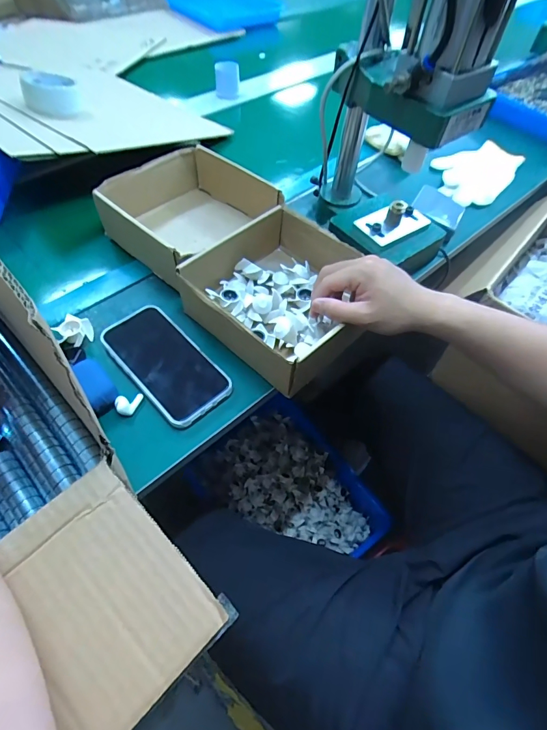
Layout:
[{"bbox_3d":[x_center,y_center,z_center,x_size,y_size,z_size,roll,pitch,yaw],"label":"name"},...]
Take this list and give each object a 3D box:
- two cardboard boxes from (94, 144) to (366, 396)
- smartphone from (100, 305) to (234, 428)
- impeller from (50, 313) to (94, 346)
[{"bbox_3d":[-0.059,-0.170,0.556,0.219,0.080,0.441,-36,64,-25],"label":"two cardboard boxes"},{"bbox_3d":[-0.128,-0.006,0.467,0.083,0.010,0.169,-36,64,-25],"label":"smartphone"},{"bbox_3d":[-0.246,-0.041,0.490,0.042,0.014,0.046,2,54,-2],"label":"impeller"}]

